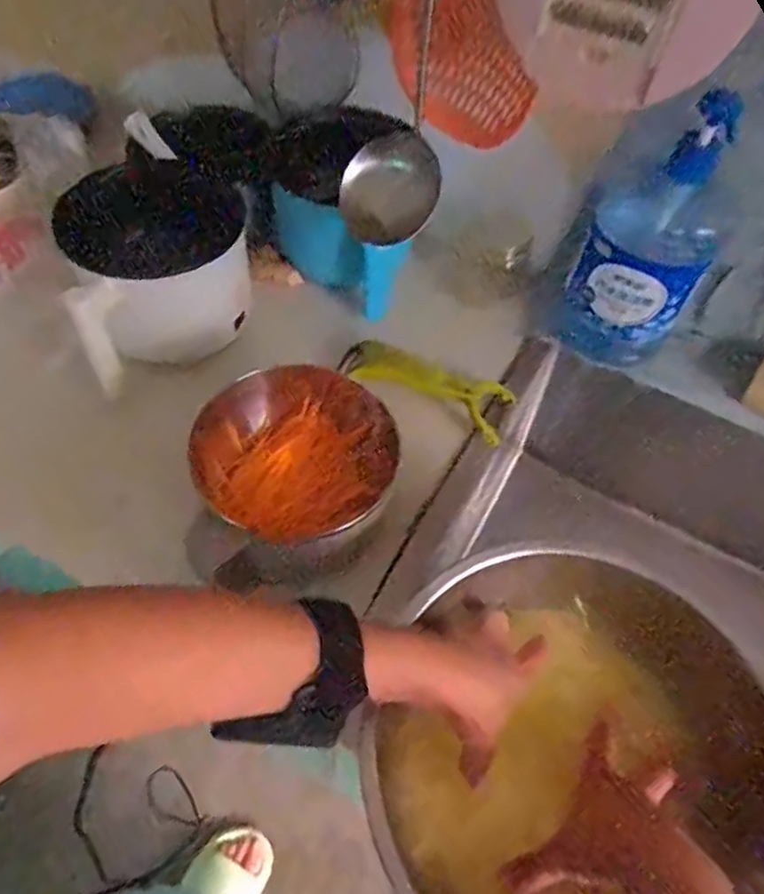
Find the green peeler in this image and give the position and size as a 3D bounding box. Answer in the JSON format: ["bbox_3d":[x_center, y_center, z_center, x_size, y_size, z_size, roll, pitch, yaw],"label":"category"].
[{"bbox_3d":[0.041,-0.062,0.641,0.172,0.033,0.049,21,57,9],"label":"green peeler"}]

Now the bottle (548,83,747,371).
[{"bbox_3d":[0.247,-0.185,0.605,0.110,0.242,0.082,30,59,14],"label":"bottle"}]

